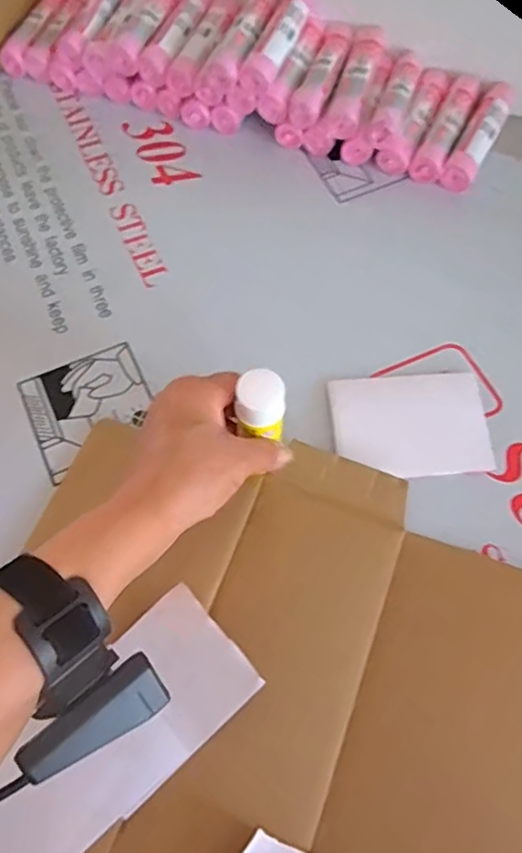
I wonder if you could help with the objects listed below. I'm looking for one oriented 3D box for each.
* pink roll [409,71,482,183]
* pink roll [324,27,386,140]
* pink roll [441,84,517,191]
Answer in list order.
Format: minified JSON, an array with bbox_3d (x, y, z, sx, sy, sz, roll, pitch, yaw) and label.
[{"bbox_3d":[0.174,-0.278,0.561,0.028,0.022,0.124,26,67,10],"label":"pink roll"},{"bbox_3d":[0.088,-0.318,0.553,0.032,0.023,0.119,16,65,6],"label":"pink roll"},{"bbox_3d":[0.203,-0.268,0.555,0.029,0.024,0.128,27,67,11],"label":"pink roll"}]

